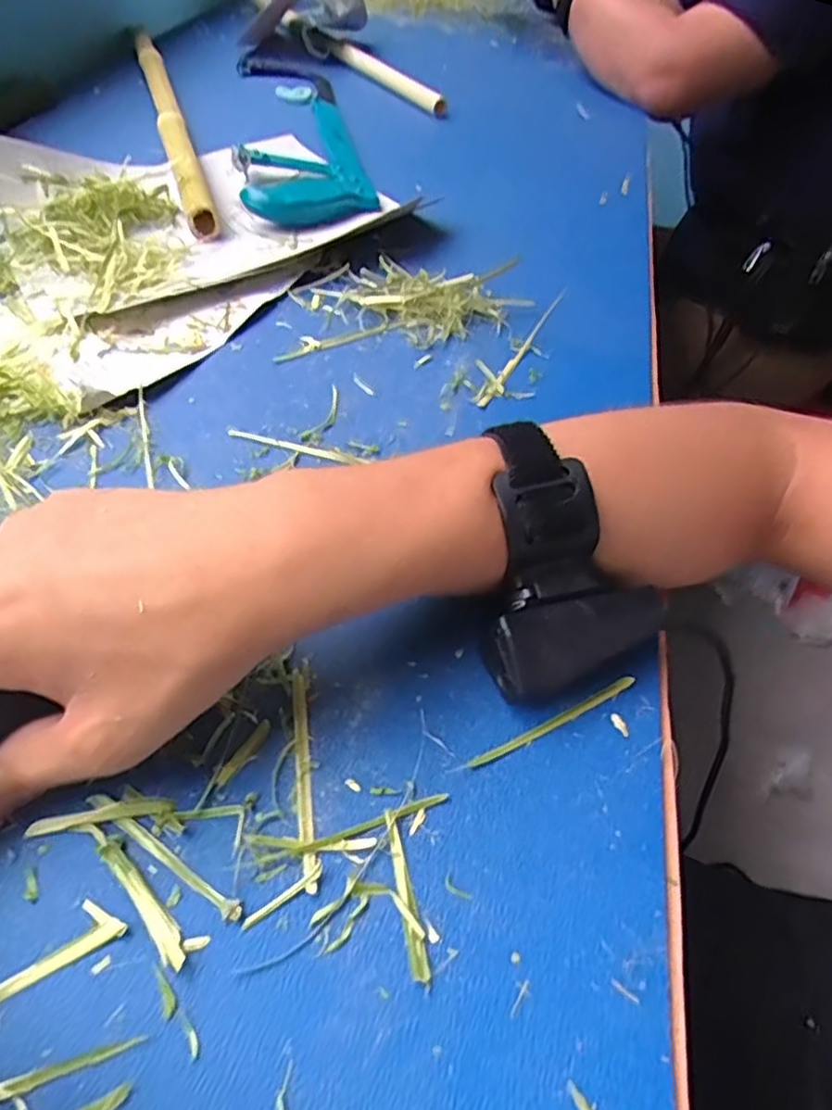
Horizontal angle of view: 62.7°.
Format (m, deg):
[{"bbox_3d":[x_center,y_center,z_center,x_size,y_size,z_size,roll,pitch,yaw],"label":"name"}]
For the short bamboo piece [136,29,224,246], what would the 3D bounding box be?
[{"bbox_3d":[-0.227,-0.403,0.623,0.023,0.023,0.454,-12,52,-16],"label":"short bamboo piece"}]

